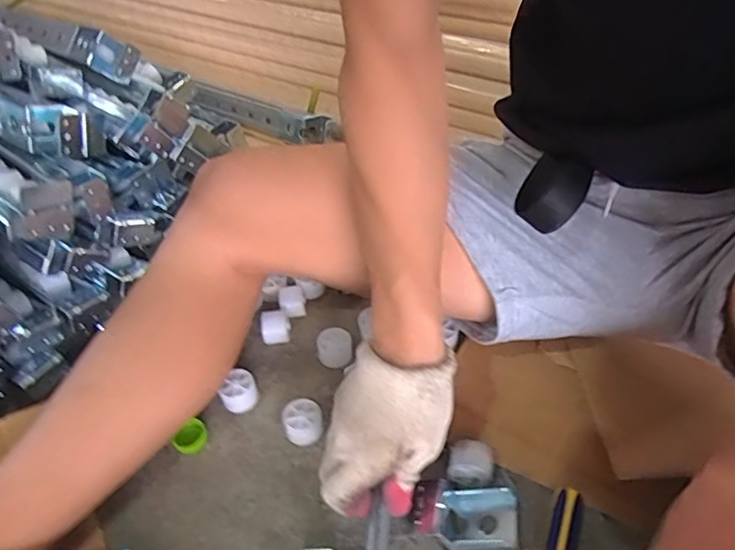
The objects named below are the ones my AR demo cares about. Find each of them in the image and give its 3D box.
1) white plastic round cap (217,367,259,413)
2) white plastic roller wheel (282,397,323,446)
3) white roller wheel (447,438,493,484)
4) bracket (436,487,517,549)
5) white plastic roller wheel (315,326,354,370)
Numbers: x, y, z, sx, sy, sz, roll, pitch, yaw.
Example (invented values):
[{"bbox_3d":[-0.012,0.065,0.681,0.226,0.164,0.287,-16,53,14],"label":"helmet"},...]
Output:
[{"bbox_3d":[-0.126,0.113,0.538,0.034,0.033,0.029,-19,46,-13],"label":"white plastic round cap"},{"bbox_3d":[-0.060,0.137,0.511,0.034,0.026,0.035,-3,44,3],"label":"white plastic roller wheel"},{"bbox_3d":[0.087,0.158,0.467,0.036,0.023,0.027,5,45,11],"label":"white roller wheel"},{"bbox_3d":[0.087,0.193,0.438,0.062,0.027,0.041,-3,44,3],"label":"bracket"},{"bbox_3d":[-0.034,0.075,0.569,0.038,0.028,0.030,-8,44,-2],"label":"white plastic roller wheel"}]

